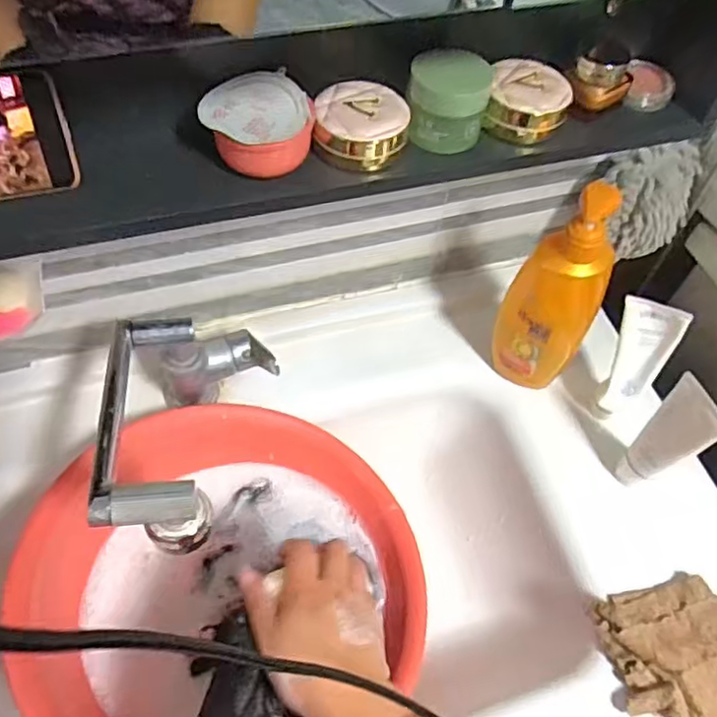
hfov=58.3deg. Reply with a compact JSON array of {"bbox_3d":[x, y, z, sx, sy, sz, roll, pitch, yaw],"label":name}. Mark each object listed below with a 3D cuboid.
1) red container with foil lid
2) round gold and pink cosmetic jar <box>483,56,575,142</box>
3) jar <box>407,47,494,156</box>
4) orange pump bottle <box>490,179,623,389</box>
[{"bbox_3d":[-0.073,-0.170,0.473,0.077,0.047,0.064,-6,57,-9],"label":"red container with foil lid"},{"bbox_3d":[0.137,-0.209,0.525,0.063,0.042,0.056,9,56,2],"label":"round gold and pink cosmetic jar"},{"bbox_3d":[0.068,-0.197,0.489,0.060,0.050,0.059,2,56,-3],"label":"jar"},{"bbox_3d":[0.193,-0.061,0.626,0.088,0.248,0.042,27,58,13],"label":"orange pump bottle"}]

